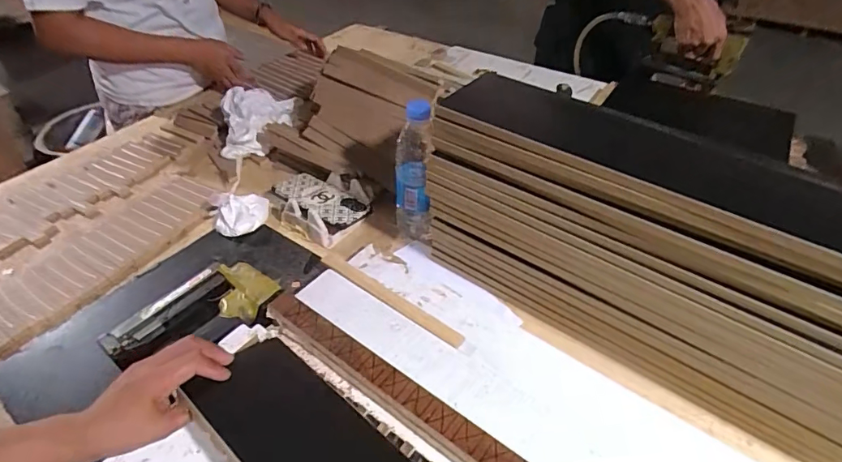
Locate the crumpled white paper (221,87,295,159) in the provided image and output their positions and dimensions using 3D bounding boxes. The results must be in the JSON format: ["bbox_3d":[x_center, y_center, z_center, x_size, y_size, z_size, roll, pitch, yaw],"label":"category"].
[{"bbox_3d":[-0.307,-0.209,0.880,0.144,0.077,0.127,-13,45,-14],"label":"crumpled white paper"}]

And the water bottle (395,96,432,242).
[{"bbox_3d":[-0.010,-0.081,0.685,0.057,0.212,0.062,-1,43,-1],"label":"water bottle"}]

